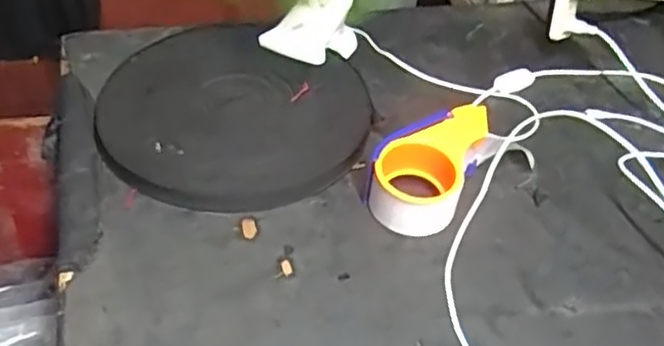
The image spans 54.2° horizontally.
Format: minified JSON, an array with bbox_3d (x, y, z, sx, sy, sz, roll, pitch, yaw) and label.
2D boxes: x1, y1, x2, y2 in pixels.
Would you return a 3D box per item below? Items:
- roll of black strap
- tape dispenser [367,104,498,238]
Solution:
[{"bbox_3d":[-0.100,-0.069,0.687,0.270,0.041,0.266,2,41,-3],"label":"roll of black strap"},{"bbox_3d":[0.095,-0.009,0.626,0.084,0.061,0.146,22,43,18],"label":"tape dispenser"}]

